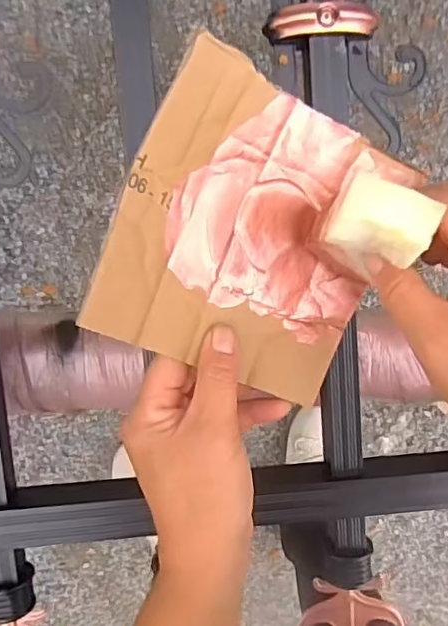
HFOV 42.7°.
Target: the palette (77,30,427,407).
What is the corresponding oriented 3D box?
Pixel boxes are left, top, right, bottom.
[{"bbox_3d":[0.016,-0.041,0.312,0.148,0.017,0.151,24,91,-24],"label":"palette"}]

